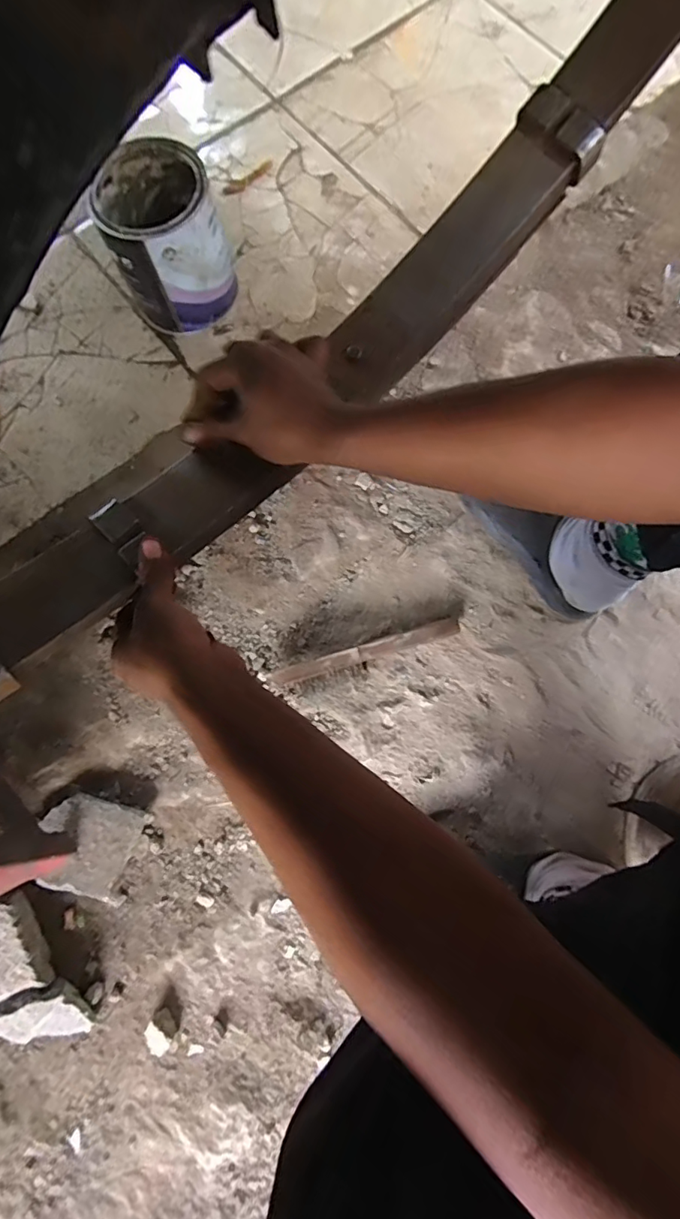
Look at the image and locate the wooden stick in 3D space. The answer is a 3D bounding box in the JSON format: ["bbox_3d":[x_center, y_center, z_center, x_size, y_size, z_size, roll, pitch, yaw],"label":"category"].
[{"bbox_3d":[0.034,0.054,0.636,0.235,0.040,0.020,-16,77,-2],"label":"wooden stick"}]

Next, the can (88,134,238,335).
[{"bbox_3d":[-0.231,-0.490,0.697,0.143,0.159,0.154,0,77,1],"label":"can"}]

